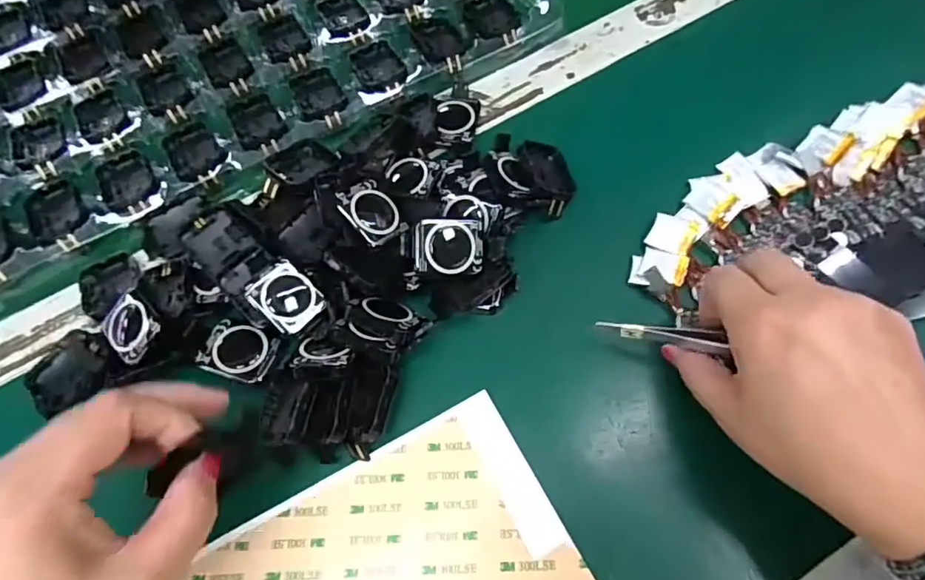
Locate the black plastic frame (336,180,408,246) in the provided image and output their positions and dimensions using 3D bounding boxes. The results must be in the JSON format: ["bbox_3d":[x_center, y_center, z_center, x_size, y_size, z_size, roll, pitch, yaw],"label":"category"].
[{"bbox_3d":[-0.050,-0.042,0.300,0.030,0.006,0.035,-38,93,-36],"label":"black plastic frame"}]

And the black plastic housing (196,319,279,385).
[{"bbox_3d":[-0.121,0.034,0.297,0.036,0.013,0.029,13,67,8],"label":"black plastic housing"}]

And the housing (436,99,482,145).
[{"bbox_3d":[-0.003,-0.111,0.360,0.029,0.005,0.035,-1,66,2],"label":"housing"}]

